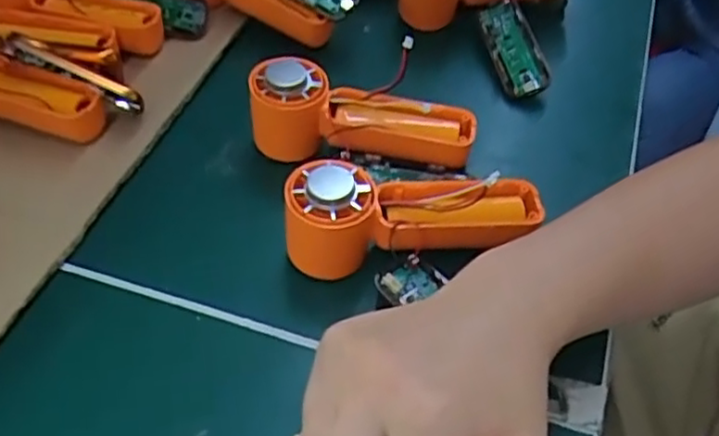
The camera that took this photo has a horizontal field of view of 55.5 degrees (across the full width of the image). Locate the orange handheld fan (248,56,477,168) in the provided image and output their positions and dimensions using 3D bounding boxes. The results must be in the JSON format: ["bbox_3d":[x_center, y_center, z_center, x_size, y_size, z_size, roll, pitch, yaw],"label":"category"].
[{"bbox_3d":[0.002,-0.059,0.391,0.126,0.044,0.042,6,50,6],"label":"orange handheld fan"}]

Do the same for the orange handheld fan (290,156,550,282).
[{"bbox_3d":[0.028,-0.002,0.345,0.130,0.049,0.046,-9,50,-7],"label":"orange handheld fan"}]

